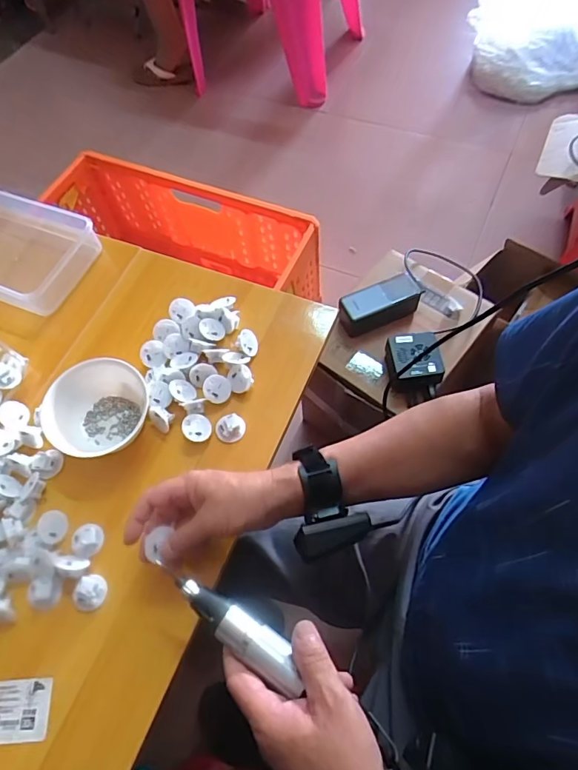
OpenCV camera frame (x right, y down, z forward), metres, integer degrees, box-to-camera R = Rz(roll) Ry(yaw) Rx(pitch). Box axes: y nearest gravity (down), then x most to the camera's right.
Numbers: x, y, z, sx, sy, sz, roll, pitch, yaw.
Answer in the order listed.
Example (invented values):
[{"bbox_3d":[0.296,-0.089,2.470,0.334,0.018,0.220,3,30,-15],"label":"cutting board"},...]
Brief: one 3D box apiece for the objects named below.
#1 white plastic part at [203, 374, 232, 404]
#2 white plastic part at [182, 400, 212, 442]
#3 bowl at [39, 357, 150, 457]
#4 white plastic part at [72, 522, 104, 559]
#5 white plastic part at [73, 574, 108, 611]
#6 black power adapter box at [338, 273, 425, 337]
[{"bbox_3d":[-0.086,0.005,0.573,0.031,0.015,0.033,-20,93,-13],"label":"white plastic part"},{"bbox_3d":[-0.108,0.044,0.560,0.031,0.022,0.045,-16,63,-5],"label":"white plastic part"},{"bbox_3d":[-0.219,0.031,0.563,0.115,0.058,0.115,-2,63,3],"label":"bowl"},{"bbox_3d":[-0.214,0.166,0.515,0.028,0.018,0.033,20,66,13],"label":"white plastic part"},{"bbox_3d":[-0.201,0.211,0.490,0.027,0.019,0.034,29,68,17],"label":"white plastic part"},{"bbox_3d":[0.152,-0.135,0.817,0.137,0.049,0.062,-25,64,-9],"label":"black power adapter box"}]

